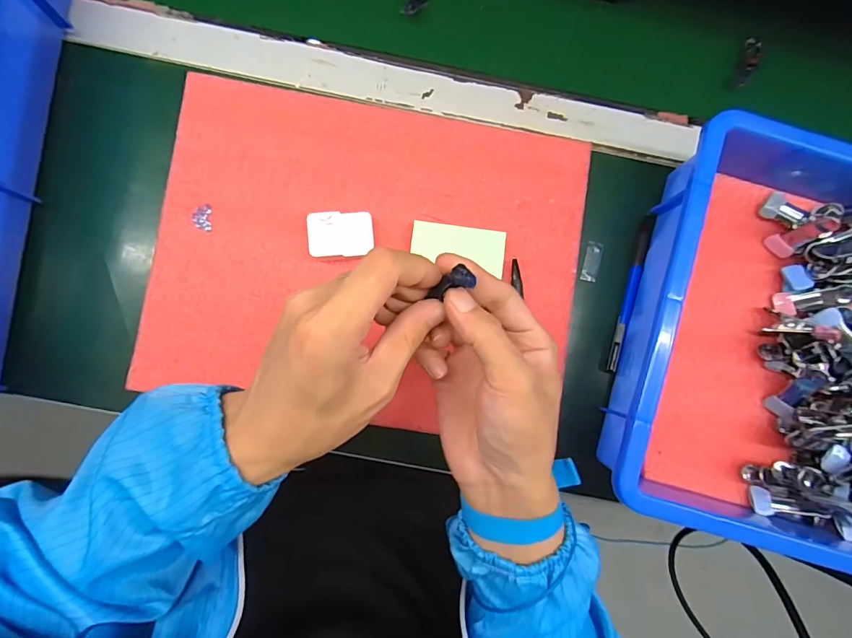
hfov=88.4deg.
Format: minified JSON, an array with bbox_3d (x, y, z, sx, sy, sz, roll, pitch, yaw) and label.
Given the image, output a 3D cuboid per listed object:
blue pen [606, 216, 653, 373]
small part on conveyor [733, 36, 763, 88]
[{"bbox_3d":[0.176,-0.022,0.379,0.009,0.013,0.136,16,82,-2],"label":"blue pen"},{"bbox_3d":[0.295,-0.235,0.400,0.011,0.011,0.044,12,94,-3],"label":"small part on conveyor"}]

